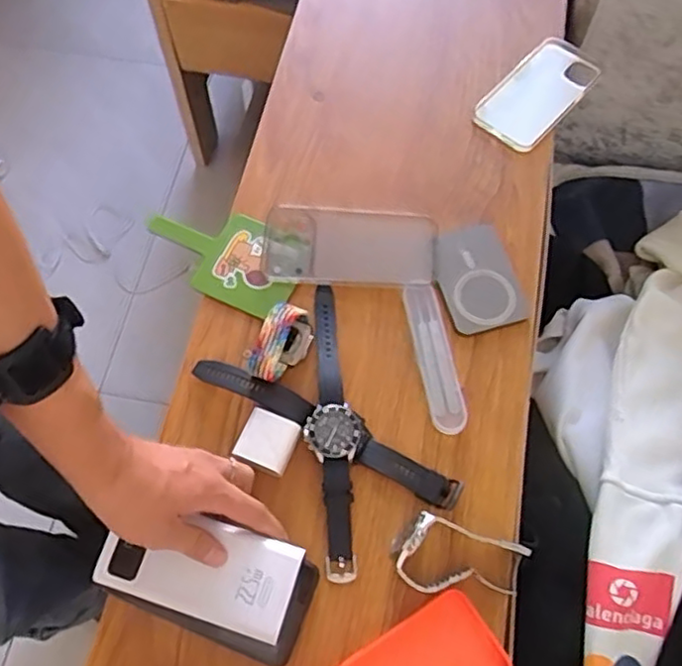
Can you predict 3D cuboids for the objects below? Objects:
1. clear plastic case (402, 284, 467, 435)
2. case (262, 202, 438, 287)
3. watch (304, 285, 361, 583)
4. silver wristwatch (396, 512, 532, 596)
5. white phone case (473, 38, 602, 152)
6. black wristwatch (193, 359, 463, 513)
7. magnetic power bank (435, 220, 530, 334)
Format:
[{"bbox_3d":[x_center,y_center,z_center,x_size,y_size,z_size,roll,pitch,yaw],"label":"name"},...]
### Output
[{"bbox_3d":[0.080,0.021,0.561,0.032,0.017,0.127,-12,67,-4],"label":"clear plastic case"},{"bbox_3d":[0.006,-0.079,0.611,0.156,0.016,0.078,5,66,3],"label":"case"},{"bbox_3d":[-0.007,0.072,0.540,0.039,0.025,0.242,-4,66,-1],"label":"watch"},{"bbox_3d":[0.087,0.172,0.491,0.095,0.033,0.053,17,67,8],"label":"silver wristwatch"},{"bbox_3d":[0.203,-0.247,0.678,0.072,0.015,0.134,40,72,16],"label":"white phone case"},{"bbox_3d":[-0.015,0.077,0.535,0.235,0.027,0.038,26,69,12],"label":"black wristwatch"},{"bbox_3d":[0.121,-0.050,0.595,0.068,0.010,0.099,-18,67,-7],"label":"magnetic power bank"}]

